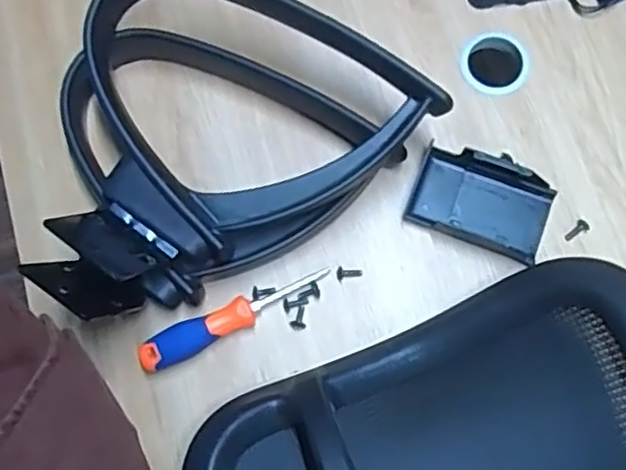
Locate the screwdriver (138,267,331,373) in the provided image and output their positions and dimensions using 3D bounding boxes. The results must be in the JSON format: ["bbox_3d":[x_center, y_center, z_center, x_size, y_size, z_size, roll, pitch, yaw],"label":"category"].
[{"bbox_3d":[-0.069,0.074,0.592,0.179,0.024,0.030,-24,78,-6],"label":"screwdriver"}]

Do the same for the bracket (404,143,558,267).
[{"bbox_3d":[0.157,-0.030,0.610,0.127,0.029,0.082,21,77,4],"label":"bracket"}]

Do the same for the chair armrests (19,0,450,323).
[{"bbox_3d":[-0.087,-0.110,0.590,0.341,0.098,0.266,-28,79,-7],"label":"chair armrests"}]

